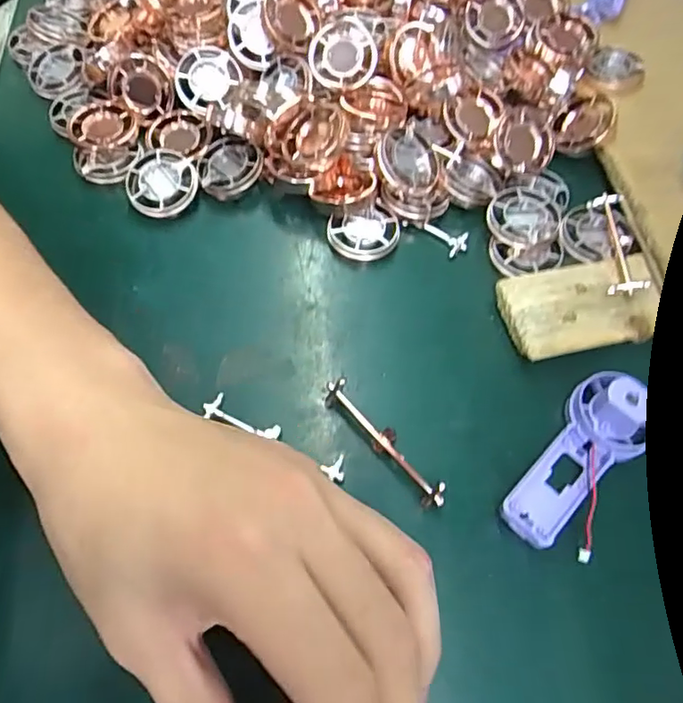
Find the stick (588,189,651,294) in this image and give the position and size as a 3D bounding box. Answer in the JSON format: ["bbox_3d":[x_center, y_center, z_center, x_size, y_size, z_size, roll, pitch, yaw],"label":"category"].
[{"bbox_3d":[0.149,-0.059,0.316,0.017,0.013,0.070,4,61,-1],"label":"stick"}]

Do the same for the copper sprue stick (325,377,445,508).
[{"bbox_3d":[0.019,0.041,0.263,0.014,0.014,0.072,-40,70,-22],"label":"copper sprue stick"}]

